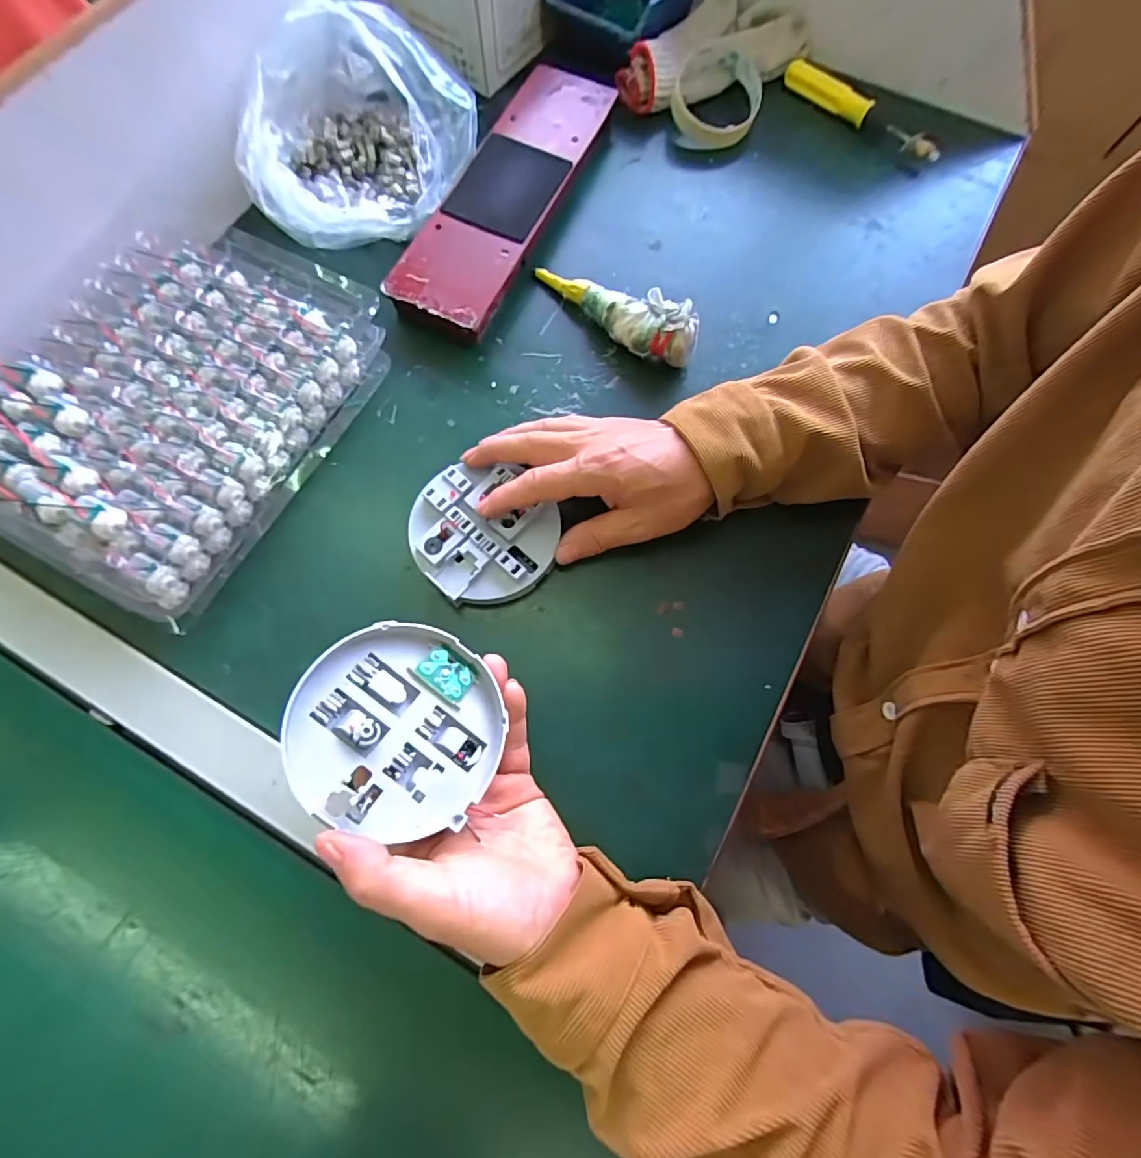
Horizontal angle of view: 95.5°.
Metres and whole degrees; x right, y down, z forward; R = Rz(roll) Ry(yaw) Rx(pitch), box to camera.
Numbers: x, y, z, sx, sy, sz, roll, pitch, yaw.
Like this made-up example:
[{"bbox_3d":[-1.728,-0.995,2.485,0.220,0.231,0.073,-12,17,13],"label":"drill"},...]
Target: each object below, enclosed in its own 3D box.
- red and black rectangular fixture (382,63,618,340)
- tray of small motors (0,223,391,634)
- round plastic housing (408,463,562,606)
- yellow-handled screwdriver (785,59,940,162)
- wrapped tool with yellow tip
[{"bbox_3d":[-0.054,-0.329,0.445,0.087,0.026,0.288,22,74,6],"label":"red and black rectangular fixture"},{"bbox_3d":[-0.283,-0.124,0.367,0.202,0.057,0.262,27,75,7],"label":"tray of small motors"},{"bbox_3d":[-0.061,-0.032,0.357,0.100,0.014,0.091,0,73,-1],"label":"round plastic housing"},{"bbox_3d":[0.275,-0.441,0.491,0.163,0.020,0.022,40,77,10],"label":"yellow-handled screwdriver"},{"bbox_3d":[0.034,-0.220,0.409,0.155,0.043,0.039,40,77,10],"label":"wrapped tool with yellow tip"}]

